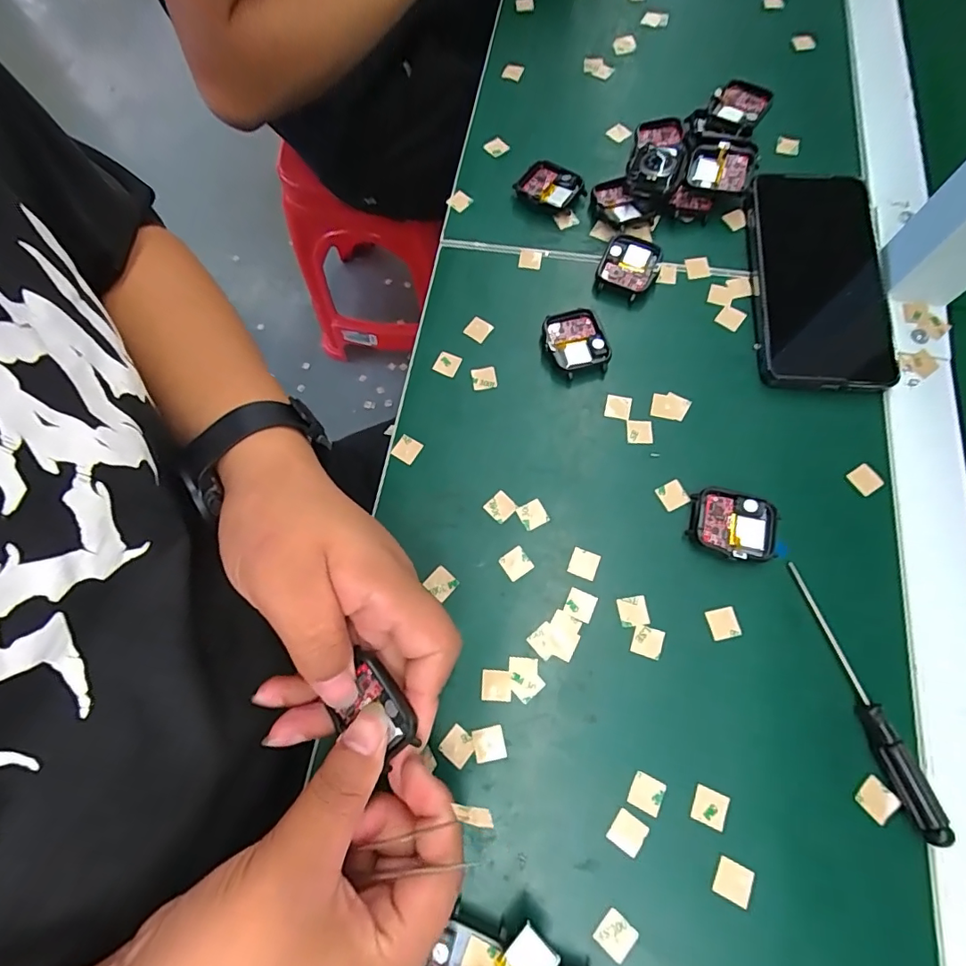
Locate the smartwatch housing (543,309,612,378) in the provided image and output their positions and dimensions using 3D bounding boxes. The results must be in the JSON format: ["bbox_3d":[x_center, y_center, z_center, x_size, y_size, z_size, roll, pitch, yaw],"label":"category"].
[{"bbox_3d":[0.060,-0.091,0.325,0.038,0.010,0.044,-16,71,-4],"label":"smartwatch housing"}]

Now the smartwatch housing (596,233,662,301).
[{"bbox_3d":[0.101,-0.149,0.342,0.038,0.008,0.045,22,73,9],"label":"smartwatch housing"}]

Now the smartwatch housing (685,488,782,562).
[{"bbox_3d":[0.141,0.024,0.281,0.046,0.010,0.037,16,72,7],"label":"smartwatch housing"}]

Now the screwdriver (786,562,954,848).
[{"bbox_3d":[0.189,0.105,0.250,0.010,0.013,0.131,-16,71,-4],"label":"screwdriver"}]

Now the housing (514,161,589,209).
[{"bbox_3d":[0.049,-0.217,0.365,0.048,0.014,0.032,32,75,12],"label":"housing"}]

